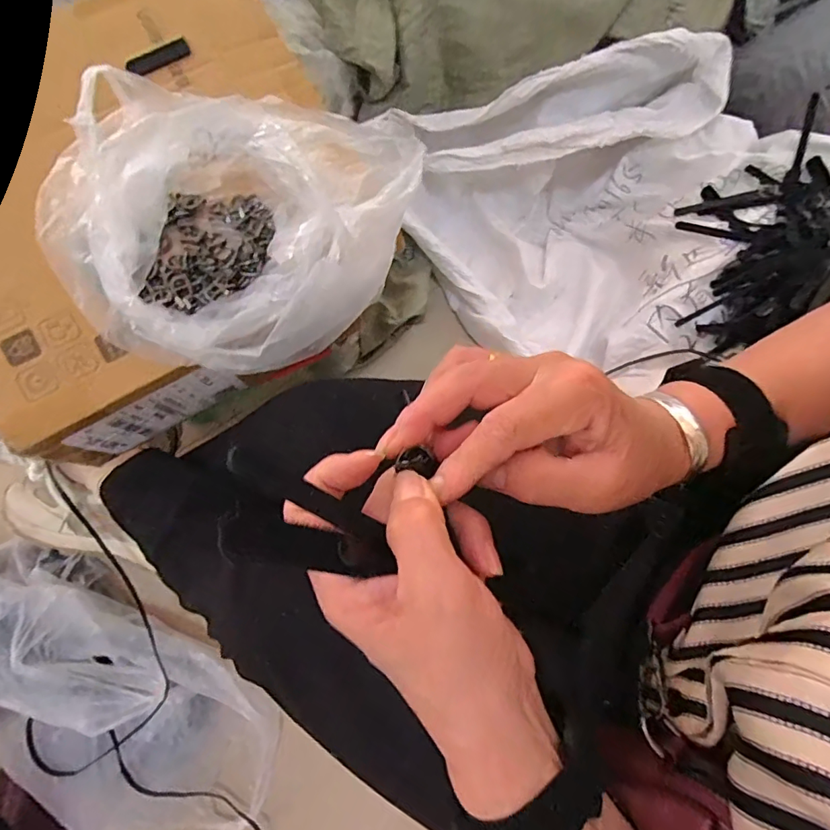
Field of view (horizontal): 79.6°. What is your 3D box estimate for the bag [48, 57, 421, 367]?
[{"bbox_3d":[-0.129,-0.147,0.386,0.236,0.113,0.208,16,79,5],"label":"bag"}]

